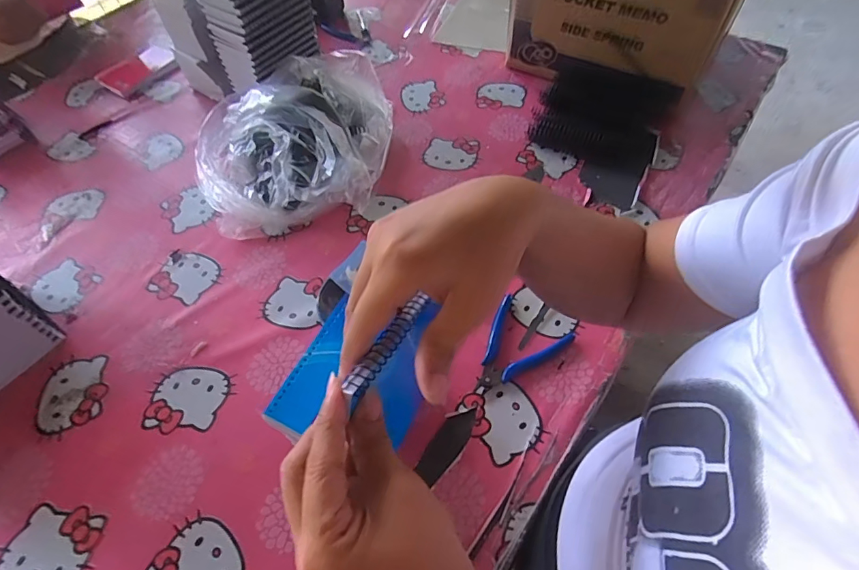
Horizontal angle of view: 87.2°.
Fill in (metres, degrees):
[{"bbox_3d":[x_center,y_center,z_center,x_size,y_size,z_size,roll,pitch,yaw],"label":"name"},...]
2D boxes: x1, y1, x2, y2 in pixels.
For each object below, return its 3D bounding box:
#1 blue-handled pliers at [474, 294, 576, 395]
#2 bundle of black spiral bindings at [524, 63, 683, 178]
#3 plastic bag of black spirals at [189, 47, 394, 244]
[{"bbox_3d":[0.088,0.072,0.488,0.083,0.012,0.112,36,65,24],"label":"blue-handled pliers"},{"bbox_3d":[0.252,-0.255,0.673,0.187,0.050,0.156,24,61,18],"label":"bundle of black spiral bindings"},{"bbox_3d":[-0.188,-0.200,0.618,0.255,0.123,0.243,-2,56,2],"label":"plastic bag of black spirals"}]

